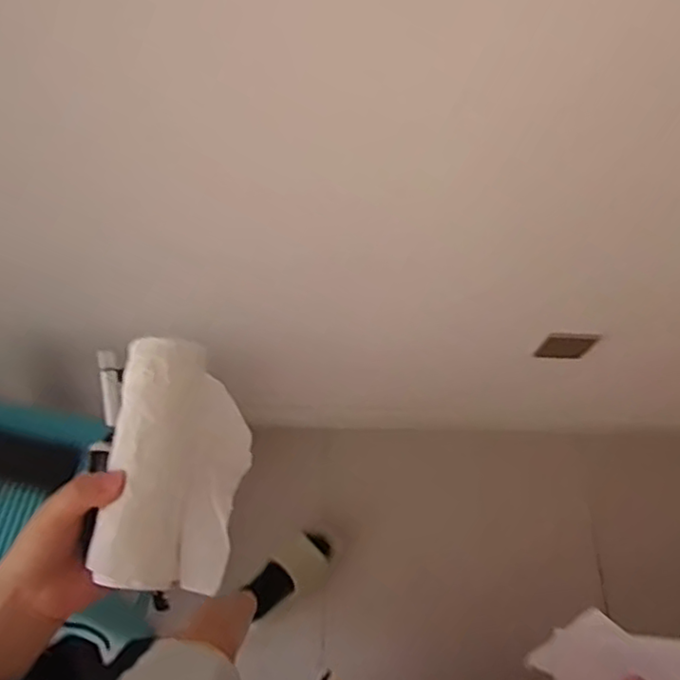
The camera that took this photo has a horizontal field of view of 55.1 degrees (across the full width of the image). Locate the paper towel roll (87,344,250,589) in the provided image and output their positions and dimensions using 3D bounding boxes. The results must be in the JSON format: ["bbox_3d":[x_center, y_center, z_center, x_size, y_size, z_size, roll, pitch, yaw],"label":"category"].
[{"bbox_3d":[-0.093,0.072,0.367,0.072,0.066,0.125,8,64,2],"label":"paper towel roll"}]

